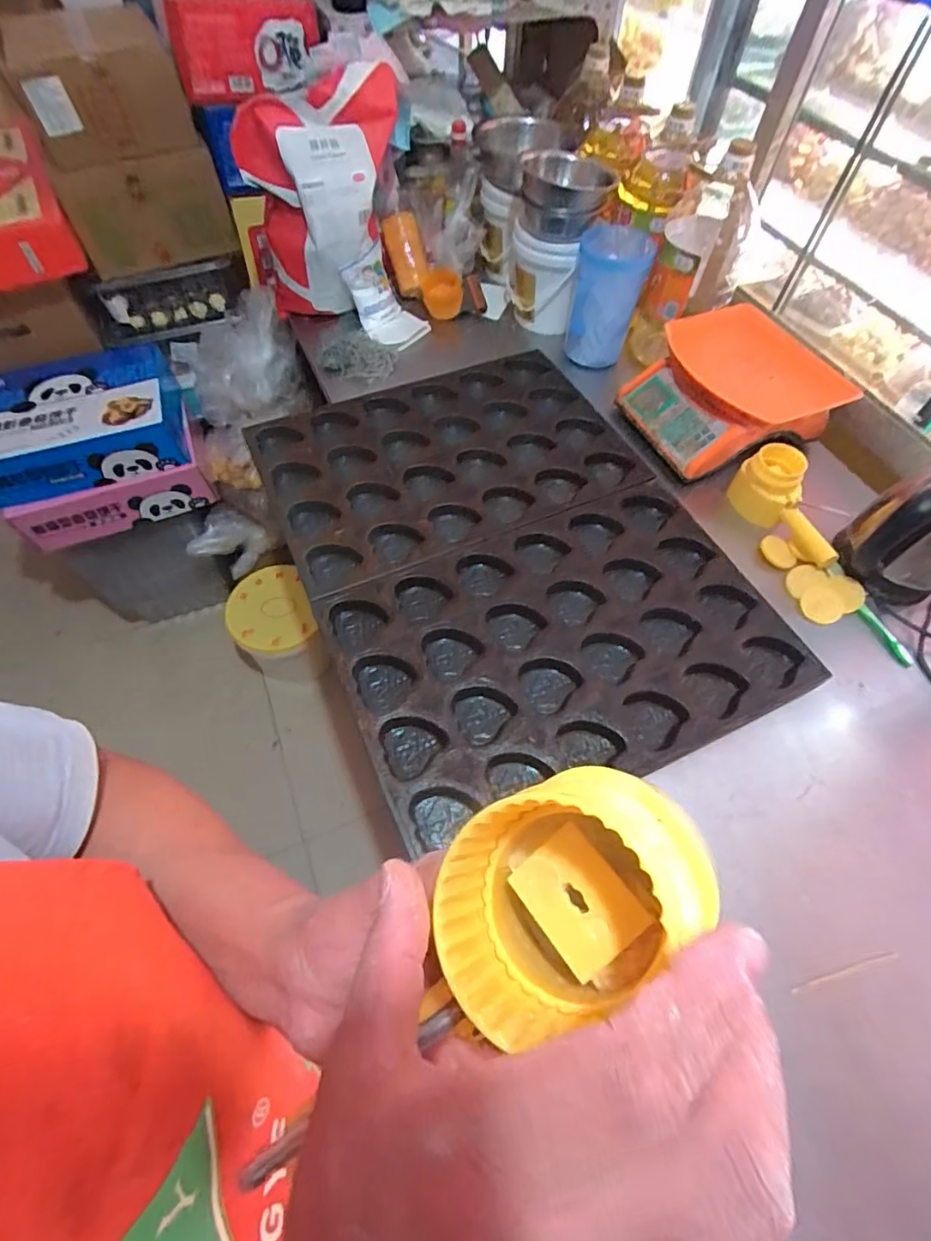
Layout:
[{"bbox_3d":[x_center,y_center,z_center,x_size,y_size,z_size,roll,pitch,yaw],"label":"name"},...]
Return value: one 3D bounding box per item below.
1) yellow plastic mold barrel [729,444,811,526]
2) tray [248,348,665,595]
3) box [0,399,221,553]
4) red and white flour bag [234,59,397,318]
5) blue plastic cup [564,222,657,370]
[{"bbox_3d":[0.478,-0.212,0.864,0.099,0.092,0.094,34,64,18],"label":"yellow plastic mold barrel"},{"bbox_3d":[-0.040,-0.277,0.944,0.580,0.046,0.404,-21,62,-13],"label":"tray"},{"bbox_3d":[-0.823,-0.332,1.275,0.414,0.139,0.236,-23,62,-15],"label":"box"},{"bbox_3d":[-0.267,-0.773,1.023,0.291,0.355,0.168,-8,59,-7],"label":"red and white flour bag"},{"bbox_3d":[0.268,-0.619,1.046,0.129,0.187,0.123,12,59,5],"label":"blue plastic cup"}]

